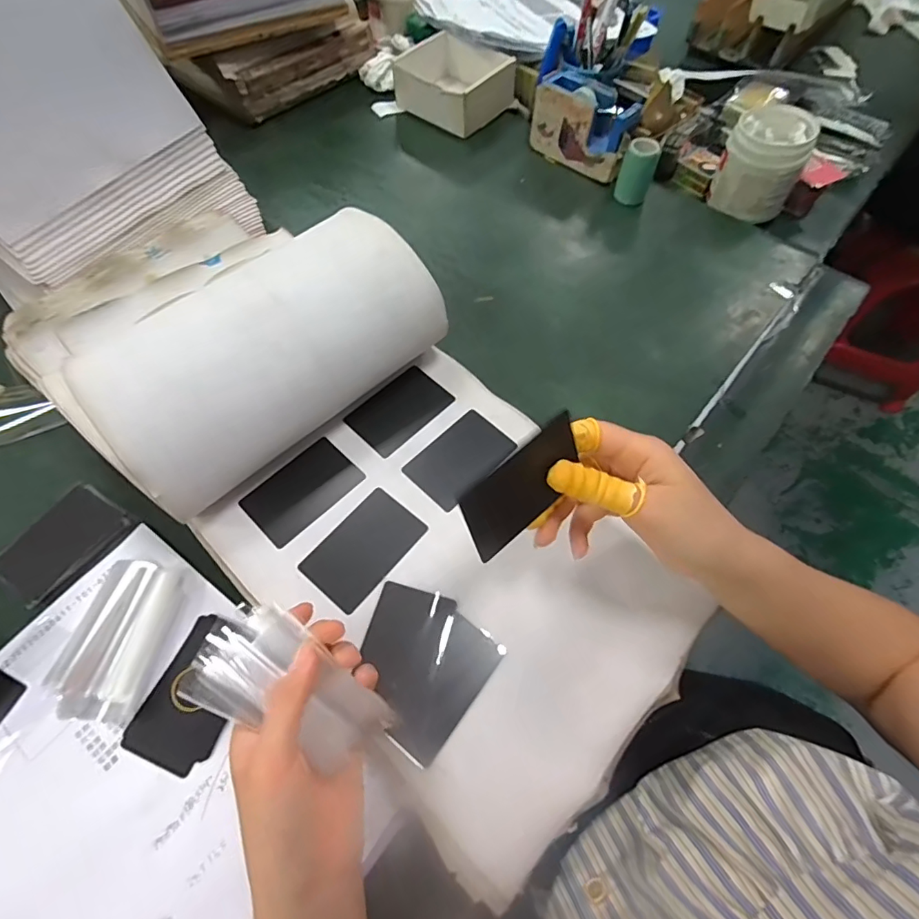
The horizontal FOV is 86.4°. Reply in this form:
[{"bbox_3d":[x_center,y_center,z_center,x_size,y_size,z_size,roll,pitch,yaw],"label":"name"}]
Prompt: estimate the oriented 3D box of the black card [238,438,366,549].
[{"bbox_3d":[-0.123,0.024,0.385,0.054,0.004,0.084,41,67,17],"label":"black card"}]

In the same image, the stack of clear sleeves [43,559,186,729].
[{"bbox_3d":[-0.258,0.132,0.367,0.070,0.007,0.110,7,61,4],"label":"stack of clear sleeves"}]

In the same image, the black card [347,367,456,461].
[{"bbox_3d":[-0.051,-0.044,0.423,0.053,0.004,0.085,40,66,18],"label":"black card"}]

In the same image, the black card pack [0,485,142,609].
[{"bbox_3d":[-0.327,0.069,0.405,0.067,0.009,0.094,33,66,17],"label":"black card pack"}]

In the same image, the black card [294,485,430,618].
[{"bbox_3d":[-0.070,0.065,0.363,0.055,0.004,0.083,35,66,20],"label":"black card"}]

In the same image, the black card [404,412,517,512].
[{"bbox_3d":[0.001,-0.002,0.399,0.055,0.004,0.084,39,67,23],"label":"black card"}]

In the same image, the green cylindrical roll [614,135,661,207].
[{"bbox_3d":[0.221,-0.358,0.610,0.038,0.065,0.033,19,63,10],"label":"green cylindrical roll"}]

